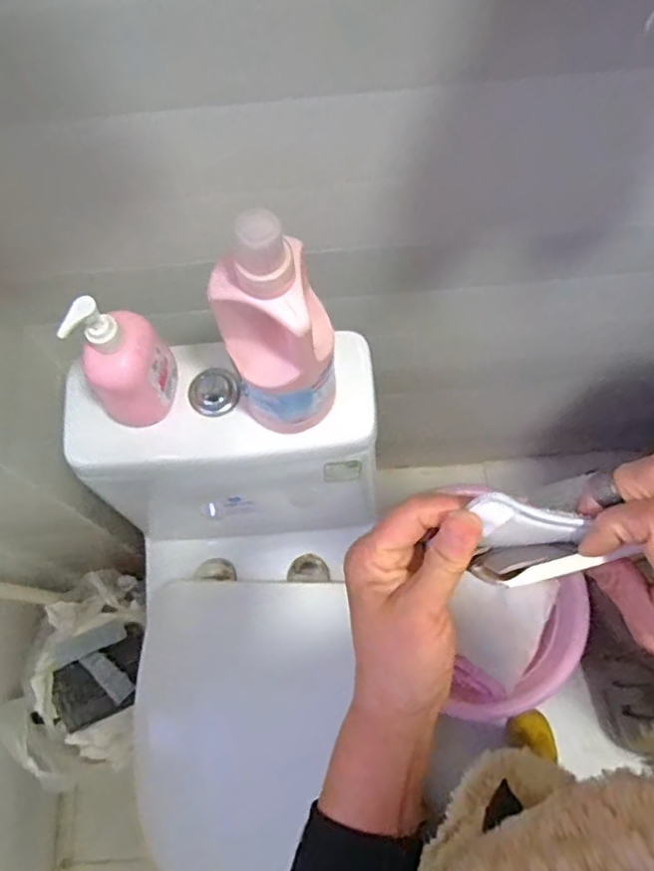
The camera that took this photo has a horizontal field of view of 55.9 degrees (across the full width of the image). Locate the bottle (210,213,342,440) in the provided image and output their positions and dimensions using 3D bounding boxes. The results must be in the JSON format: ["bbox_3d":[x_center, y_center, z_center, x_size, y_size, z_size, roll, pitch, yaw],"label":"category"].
[{"bbox_3d":[-0.039,-0.084,0.543,0.097,0.274,0.081,-15,68,-4],"label":"bottle"}]

